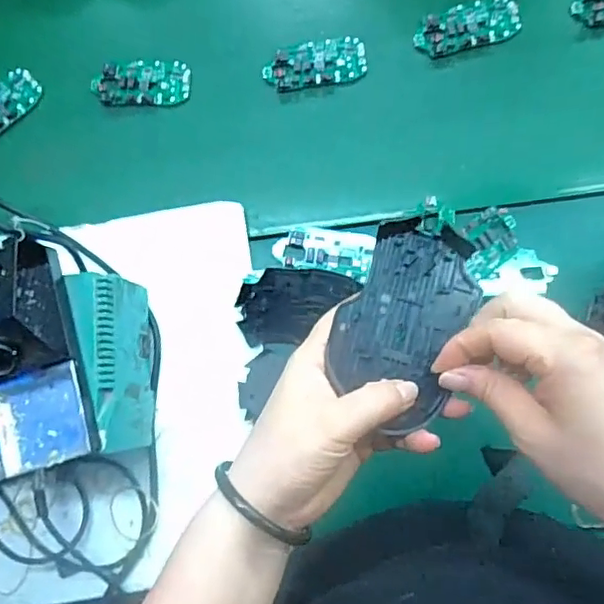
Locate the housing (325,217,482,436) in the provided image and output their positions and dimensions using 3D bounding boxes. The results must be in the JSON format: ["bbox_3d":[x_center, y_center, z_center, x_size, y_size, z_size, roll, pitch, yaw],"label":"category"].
[{"bbox_3d":[0.058,0.010,0.319,0.067,0.015,0.109,21,83,7],"label":"housing"}]

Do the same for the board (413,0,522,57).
[{"bbox_3d":[0.158,-0.264,0.548,0.098,0.009,0.044,-17,81,1],"label":"board"}]

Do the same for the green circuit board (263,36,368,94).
[{"bbox_3d":[0.013,-0.232,0.557,0.097,0.006,0.046,-10,81,3],"label":"green circuit board"}]

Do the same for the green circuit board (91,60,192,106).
[{"bbox_3d":[-0.157,-0.218,0.566,0.092,0.017,0.046,-6,81,3],"label":"green circuit board"}]

